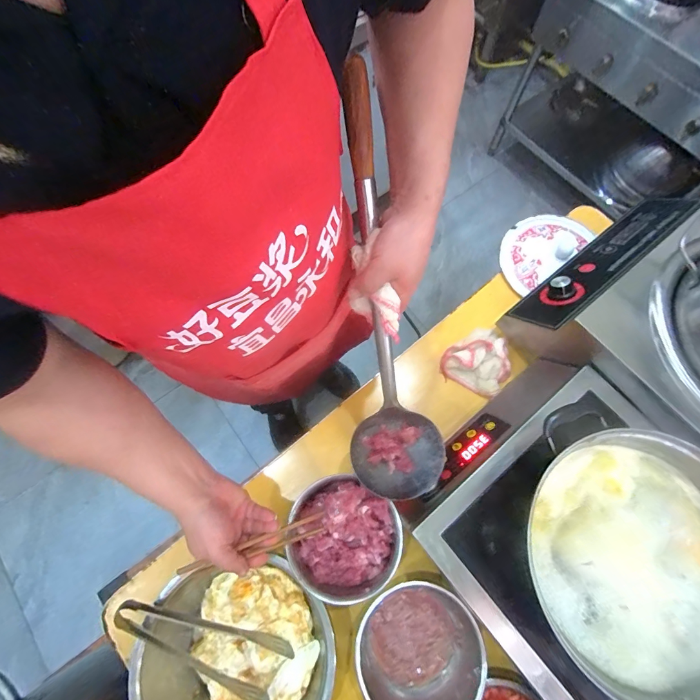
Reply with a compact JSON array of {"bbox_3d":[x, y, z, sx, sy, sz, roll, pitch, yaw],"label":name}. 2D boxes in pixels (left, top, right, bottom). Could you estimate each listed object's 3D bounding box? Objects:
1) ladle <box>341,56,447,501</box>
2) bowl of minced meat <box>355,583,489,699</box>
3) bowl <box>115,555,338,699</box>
[{"bbox_3d":[0.030,-0.040,0.452,0.121,0.076,0.513,-13,112,-5],"label":"ladle"},{"bbox_3d":[0.088,0.418,0.504,0.155,0.089,0.154,-28,73,-10],"label":"bowl of minced meat"},{"bbox_3d":[-0.160,0.402,0.499,0.264,0.111,0.233,34,74,11],"label":"bowl"}]

